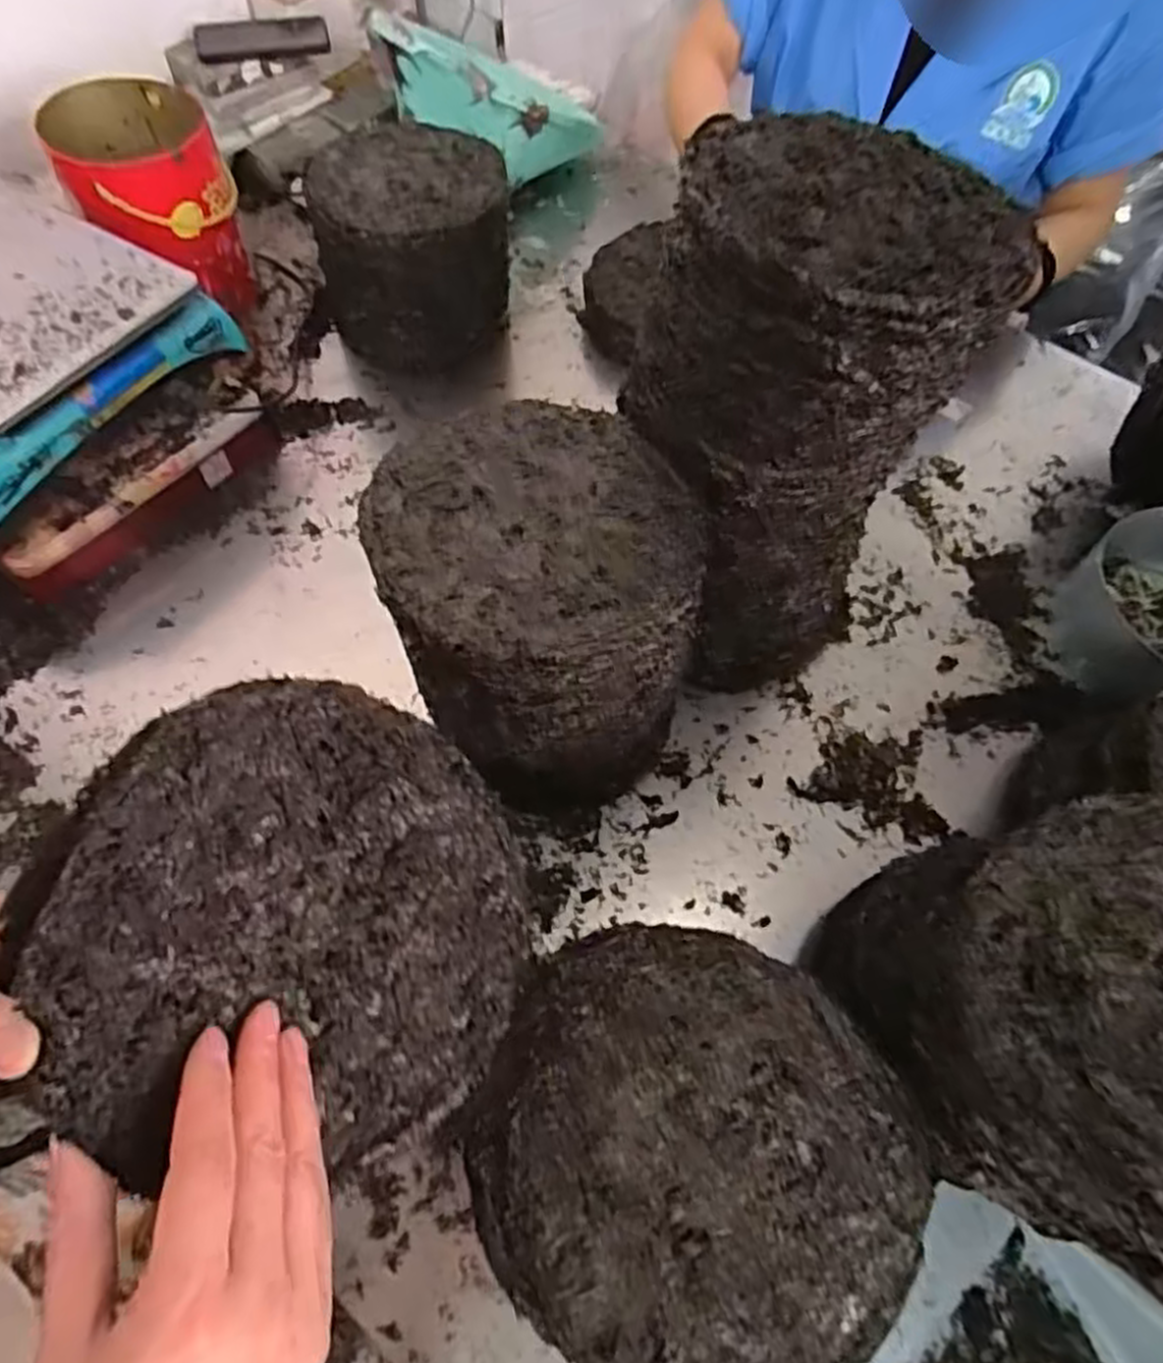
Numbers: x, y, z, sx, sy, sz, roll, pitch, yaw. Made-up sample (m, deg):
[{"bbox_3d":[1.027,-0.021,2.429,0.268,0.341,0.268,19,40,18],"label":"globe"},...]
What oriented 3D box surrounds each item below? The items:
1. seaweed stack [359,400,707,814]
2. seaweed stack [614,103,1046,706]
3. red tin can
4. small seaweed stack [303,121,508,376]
[{"bbox_3d":[-0.032,-0.033,0.570,0.188,0.250,0.186,-17,63,-12],"label":"seaweed stack"},{"bbox_3d":[0.140,-0.168,0.583,0.190,0.369,0.182,18,61,7],"label":"seaweed stack"},{"bbox_3d":[-0.459,-0.510,0.852,0.145,0.183,0.165,-26,65,-16],"label":"red tin can"},{"bbox_3d":[-0.182,-0.462,0.845,0.188,0.174,0.174,-15,63,-11],"label":"small seaweed stack"}]

